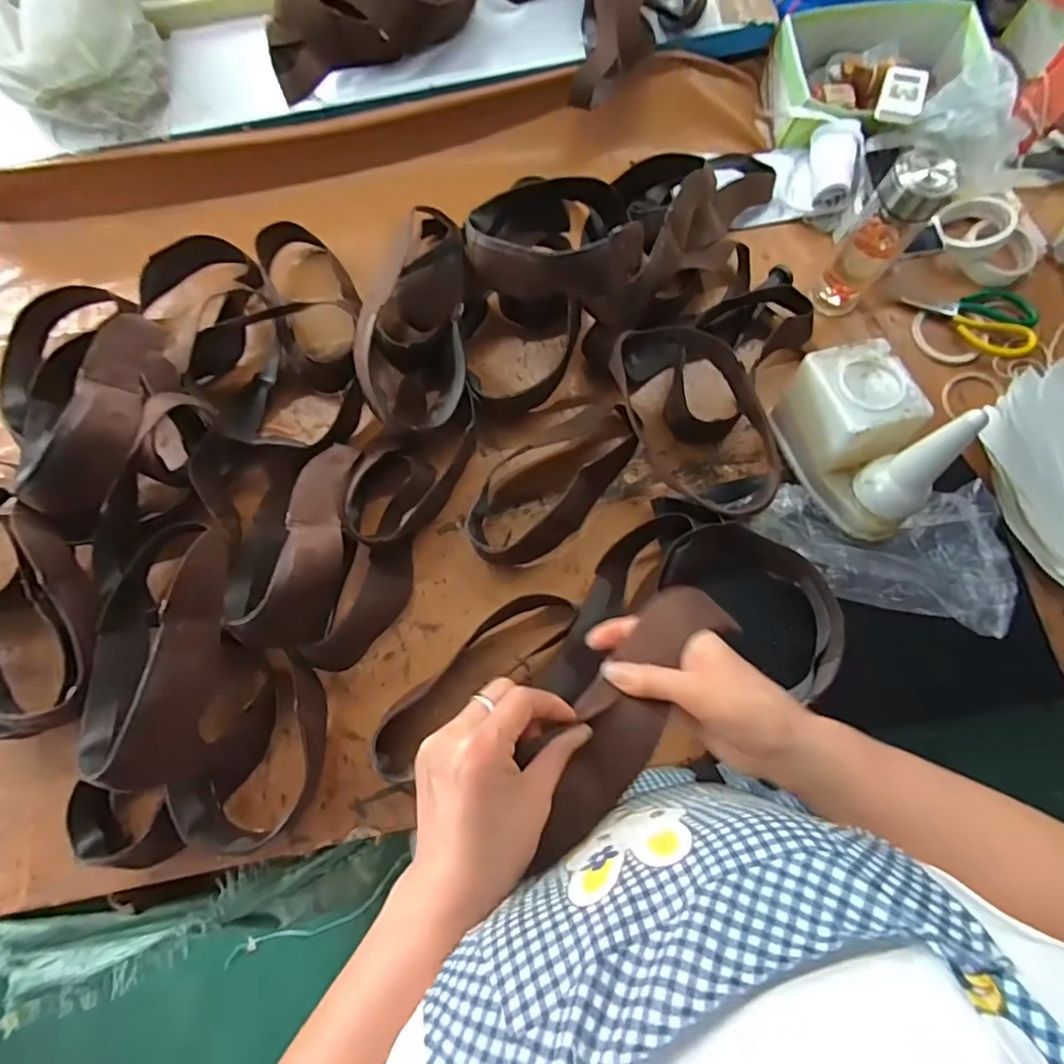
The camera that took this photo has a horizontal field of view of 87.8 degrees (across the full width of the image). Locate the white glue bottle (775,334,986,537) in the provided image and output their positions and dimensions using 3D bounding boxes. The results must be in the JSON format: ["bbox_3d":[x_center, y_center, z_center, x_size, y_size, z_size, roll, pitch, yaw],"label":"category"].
[{"bbox_3d":[0.375,-0.104,0.615,0.102,0.174,0.208,-17,76,-5],"label":"white glue bottle"}]

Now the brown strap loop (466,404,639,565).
[{"bbox_3d":[0.025,-0.067,0.681,0.258,0.059,0.124,-44,80,-11],"label":"brown strap loop"}]

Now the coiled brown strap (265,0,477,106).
[{"bbox_3d":[-0.224,-0.732,0.752,0.302,0.100,0.159,-20,77,-6],"label":"coiled brown strap"}]

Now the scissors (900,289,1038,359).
[{"bbox_3d":[0.602,-0.296,0.760,0.170,0.026,0.100,13,75,2],"label":"scissors"}]

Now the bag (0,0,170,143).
[{"bbox_3d":[-0.609,-0.652,0.683,0.204,0.166,0.240,-17,76,-5],"label":"bag"}]

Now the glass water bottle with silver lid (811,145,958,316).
[{"bbox_3d":[0.430,-0.369,0.677,0.070,0.196,0.073,40,78,9],"label":"glass water bottle with silver lid"}]

